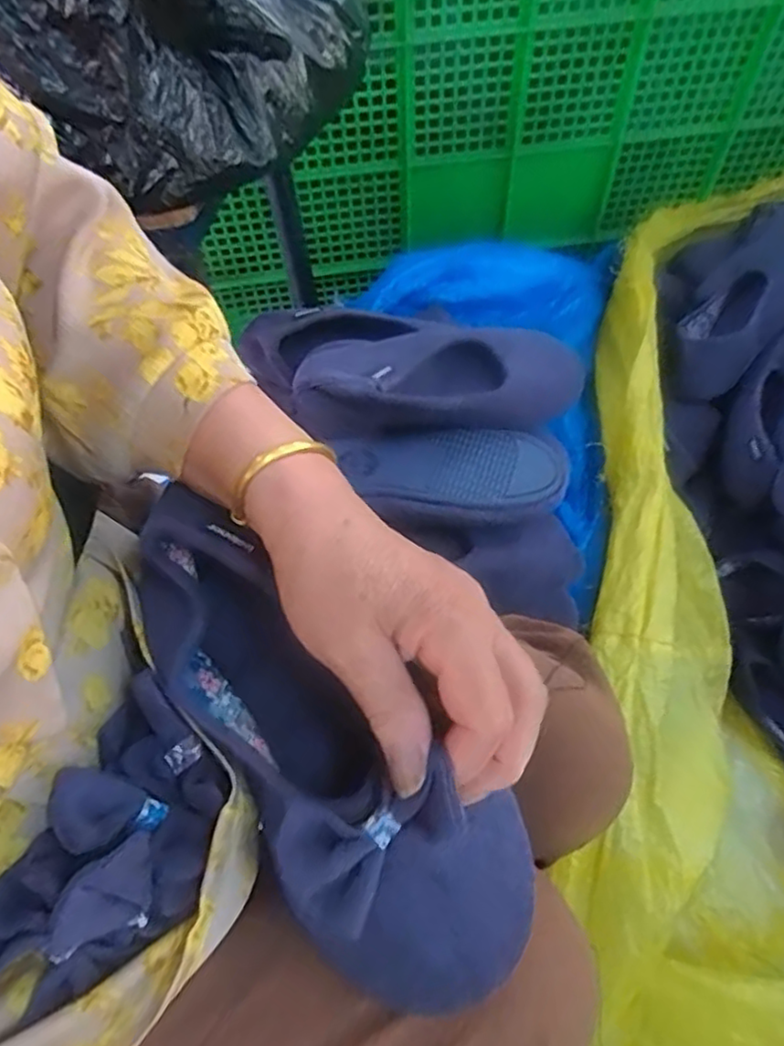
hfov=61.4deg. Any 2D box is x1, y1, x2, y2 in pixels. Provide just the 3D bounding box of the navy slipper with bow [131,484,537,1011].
[{"bbox_3d":[-0.035,0.085,0.278,0.091,0.061,0.230,-37,71,-17],"label":"navy slipper with bow"}]

